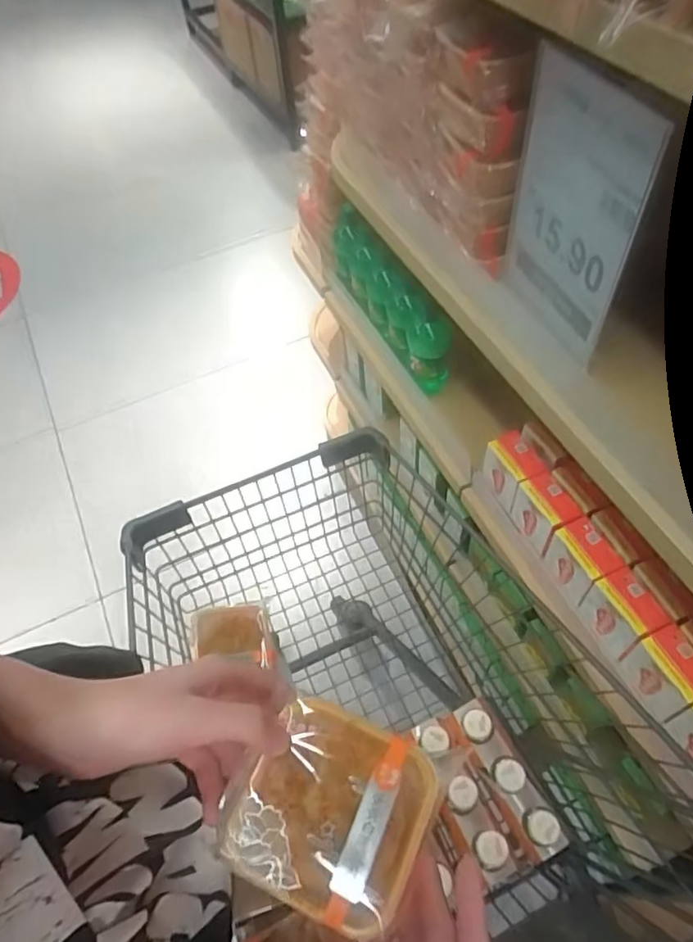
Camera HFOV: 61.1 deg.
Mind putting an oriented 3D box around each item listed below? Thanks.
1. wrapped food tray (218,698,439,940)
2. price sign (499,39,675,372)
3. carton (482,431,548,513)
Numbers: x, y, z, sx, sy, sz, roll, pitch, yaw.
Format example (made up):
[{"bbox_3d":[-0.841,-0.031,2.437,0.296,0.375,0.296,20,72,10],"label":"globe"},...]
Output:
[{"bbox_3d":[-0.006,0.177,0.308,0.090,0.022,0.091,20,59,18],"label":"wrapped food tray"},{"bbox_3d":[0.177,-0.207,0.478,0.015,0.217,0.147,-18,58,-8],"label":"price sign"},{"bbox_3d":[0.202,-0.002,0.710,0.043,0.066,0.068,-21,56,-9],"label":"carton"}]

